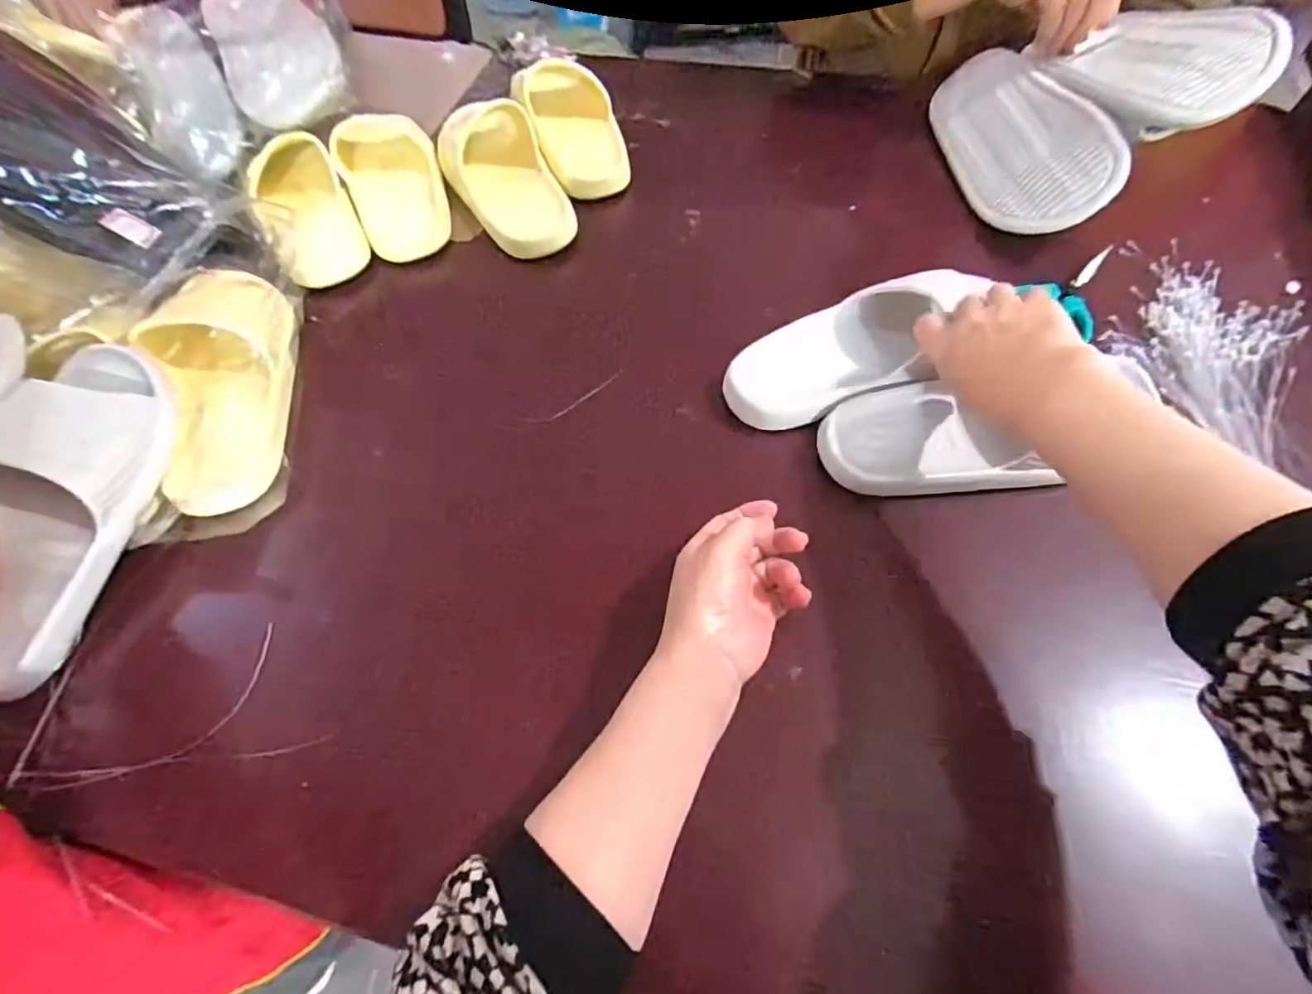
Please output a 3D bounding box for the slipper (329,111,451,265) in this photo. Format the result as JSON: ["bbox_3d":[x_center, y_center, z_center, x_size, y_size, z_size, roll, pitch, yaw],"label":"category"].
[{"bbox_3d":[-0.285,-0.342,0.660,0.097,0.061,0.188,-19,60,-7],"label":"slipper"}]

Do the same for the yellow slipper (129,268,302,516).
[{"bbox_3d":[-0.361,-0.104,0.511,0.096,0.063,0.240,-15,60,-5],"label":"yellow slipper"}]

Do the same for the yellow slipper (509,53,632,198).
[{"bbox_3d":[-0.093,-0.423,0.690,0.102,0.059,0.197,-16,60,-5],"label":"yellow slipper"}]

